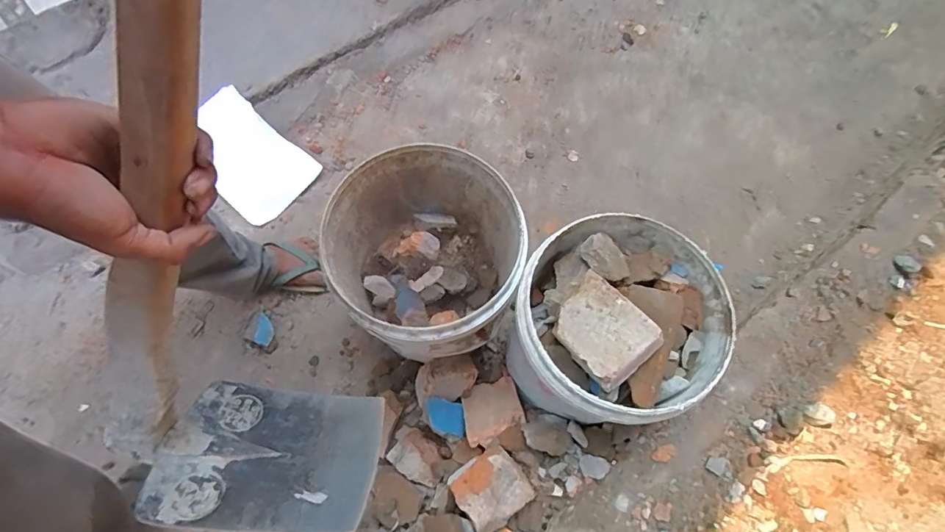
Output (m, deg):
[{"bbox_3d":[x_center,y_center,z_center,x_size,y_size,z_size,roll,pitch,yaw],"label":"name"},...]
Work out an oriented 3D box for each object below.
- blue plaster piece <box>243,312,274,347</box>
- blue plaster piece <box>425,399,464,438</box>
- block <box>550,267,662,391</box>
[{"bbox_3d":[-0.447,0.134,1.013,0.058,0.006,0.059,22,68,6],"label":"blue plaster piece"},{"bbox_3d":[-0.054,0.278,0.879,0.076,0.021,0.058,18,58,-21],"label":"blue plaster piece"},{"bbox_3d":[0.179,0.090,0.662,0.114,0.050,0.136,-43,56,-5],"label":"block"}]

